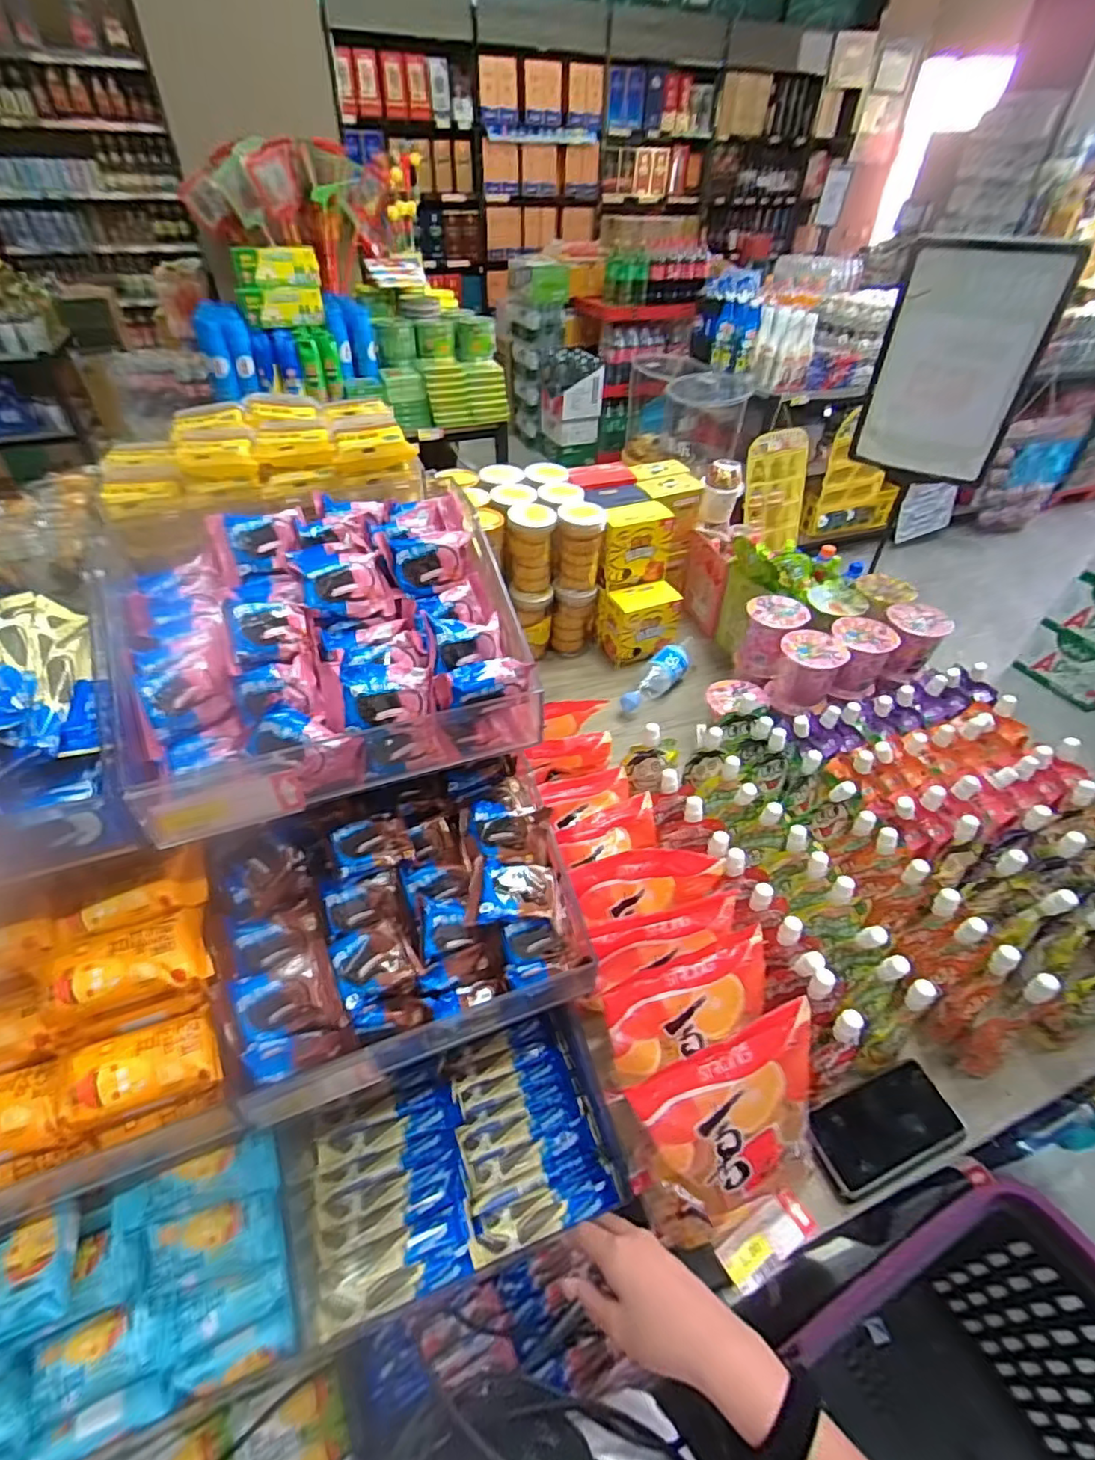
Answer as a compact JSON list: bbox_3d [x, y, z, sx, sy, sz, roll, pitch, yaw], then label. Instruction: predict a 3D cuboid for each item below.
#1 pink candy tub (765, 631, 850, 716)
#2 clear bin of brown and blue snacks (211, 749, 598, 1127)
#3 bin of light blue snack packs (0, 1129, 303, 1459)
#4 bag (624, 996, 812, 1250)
[{"bbox_3d":[0.396,-0.087,0.928,0.087,0.112,0.085,1,43,-1],"label":"pink candy tub"},{"bbox_3d":[-0.124,0.158,0.517,0.289,0.124,0.198,-14,45,-16],"label":"clear bin of brown and blue snacks"},{"bbox_3d":[-0.355,0.460,0.469,0.288,0.128,0.143,-15,46,-17],"label":"bin of light blue snack packs"},{"bbox_3d":[0.164,0.346,0.532,0.172,0.179,0.067,-21,6,-14],"label":"bag"}]

